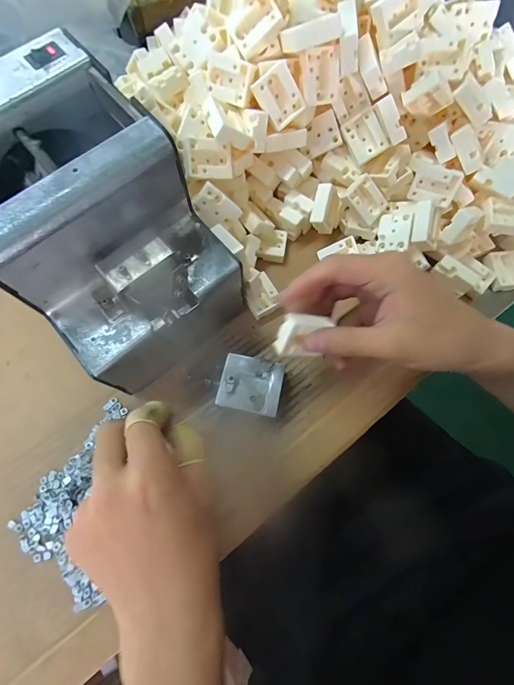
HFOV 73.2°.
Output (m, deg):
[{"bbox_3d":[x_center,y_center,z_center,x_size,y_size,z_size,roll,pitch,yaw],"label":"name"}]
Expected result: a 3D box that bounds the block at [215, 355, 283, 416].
[{"bbox_3d":[-0.005,0.036,0.283,0.048,0.028,0.043,12,74,3],"label":"block"}]

